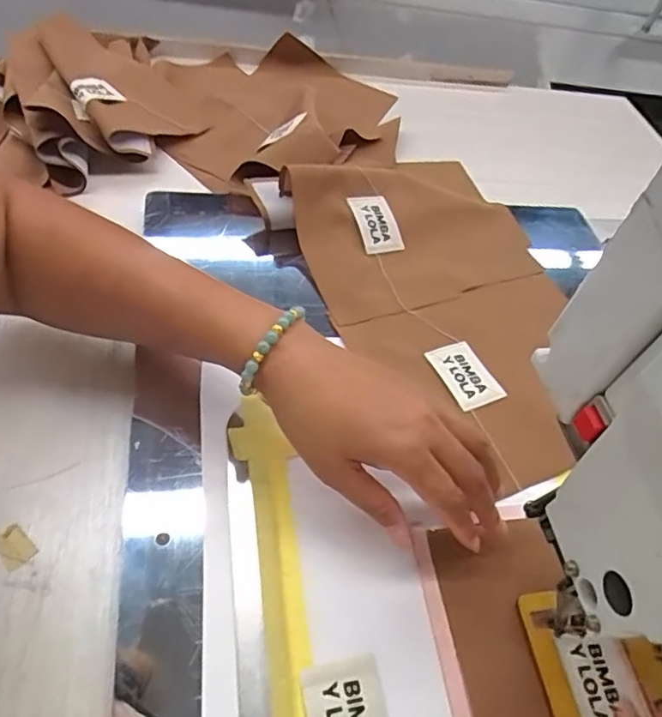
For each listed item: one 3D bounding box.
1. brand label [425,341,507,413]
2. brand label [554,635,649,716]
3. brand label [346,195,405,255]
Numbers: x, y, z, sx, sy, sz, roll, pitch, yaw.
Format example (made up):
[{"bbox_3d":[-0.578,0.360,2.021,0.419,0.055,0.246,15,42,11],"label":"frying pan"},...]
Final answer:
[{"bbox_3d":[0.104,0.012,0.434,0.035,0.004,0.057,-18,59,-24],"label":"brand label"},{"bbox_3d":[0.153,0.184,0.312,0.039,0.006,0.052,-3,53,-8],"label":"brand label"},{"bbox_3d":[0.041,-0.123,0.513,0.038,0.006,0.057,-16,79,-17],"label":"brand label"}]

